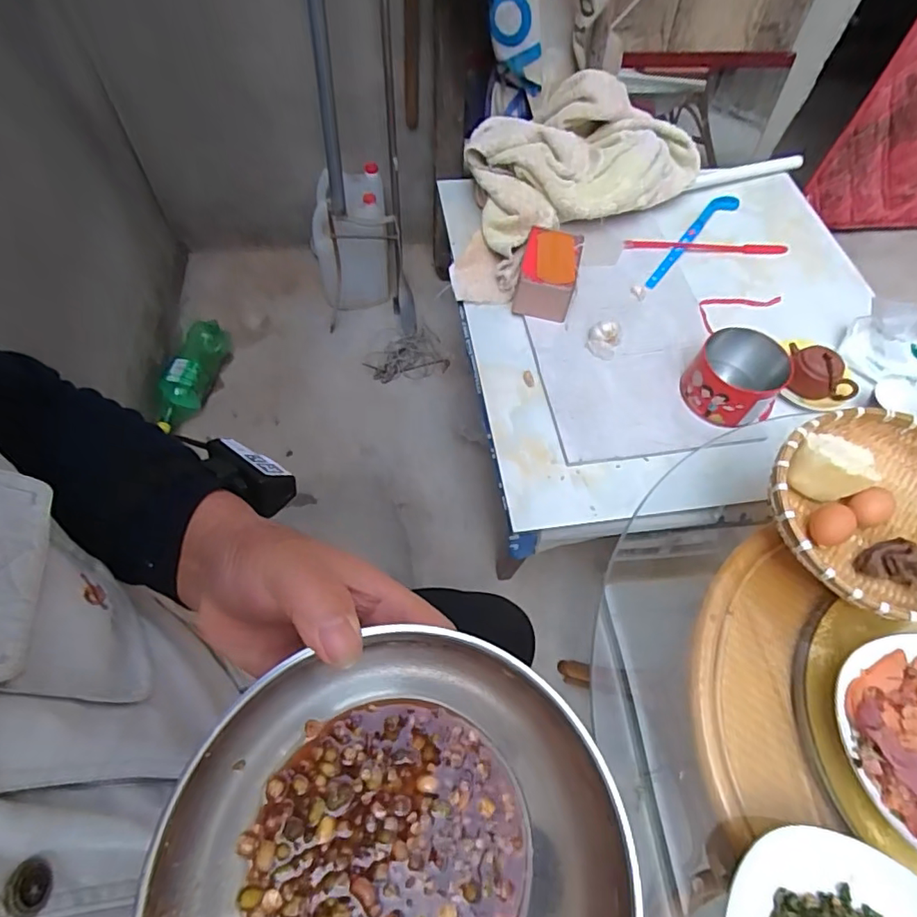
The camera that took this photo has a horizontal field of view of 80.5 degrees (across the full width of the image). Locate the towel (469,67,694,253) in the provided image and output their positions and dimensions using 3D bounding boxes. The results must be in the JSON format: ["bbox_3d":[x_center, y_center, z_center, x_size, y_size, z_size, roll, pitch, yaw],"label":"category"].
[{"bbox_3d":[0.229,-0.588,1.051,0.489,0.074,0.290,-27,86,-14],"label":"towel"}]

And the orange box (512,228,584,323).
[{"bbox_3d":[0.158,-0.324,0.947,0.098,0.086,0.141,14,60,4],"label":"orange box"}]

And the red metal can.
[{"bbox_3d":[0.431,-0.124,0.853,0.124,0.087,0.132,2,60,-3],"label":"red metal can"}]

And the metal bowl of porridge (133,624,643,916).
[{"bbox_3d":[-0.022,0.157,0.213,0.177,0.058,0.173,2,60,-3],"label":"metal bowl of porridge"}]

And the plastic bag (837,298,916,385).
[{"bbox_3d":[0.734,-0.185,0.899,0.073,0.126,0.160,-31,67,-20],"label":"plastic bag"}]

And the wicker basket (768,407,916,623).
[{"bbox_3d":[0.467,0.064,0.605,0.242,0.080,0.230,2,60,-3],"label":"wicker basket"}]

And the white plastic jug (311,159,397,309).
[{"bbox_3d":[-0.298,-0.616,1.497,0.207,0.295,0.295,-11,62,-10],"label":"white plastic jug"}]

